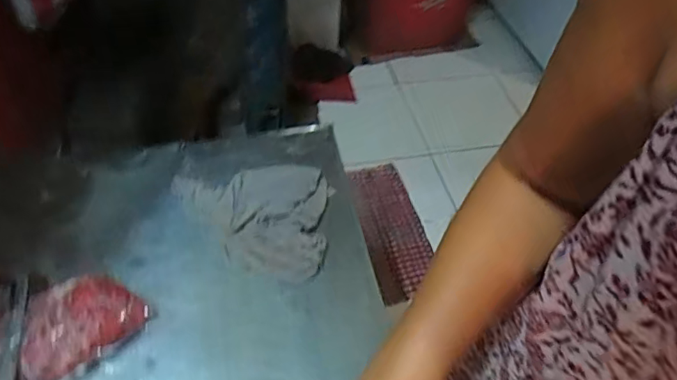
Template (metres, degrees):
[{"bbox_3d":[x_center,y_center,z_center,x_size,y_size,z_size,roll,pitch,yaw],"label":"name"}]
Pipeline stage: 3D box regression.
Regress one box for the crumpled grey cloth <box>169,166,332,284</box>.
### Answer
[{"bbox_3d":[-0.127,0.023,0.751,0.223,0.034,0.193,6,47,1],"label":"crumpled grey cloth"}]

